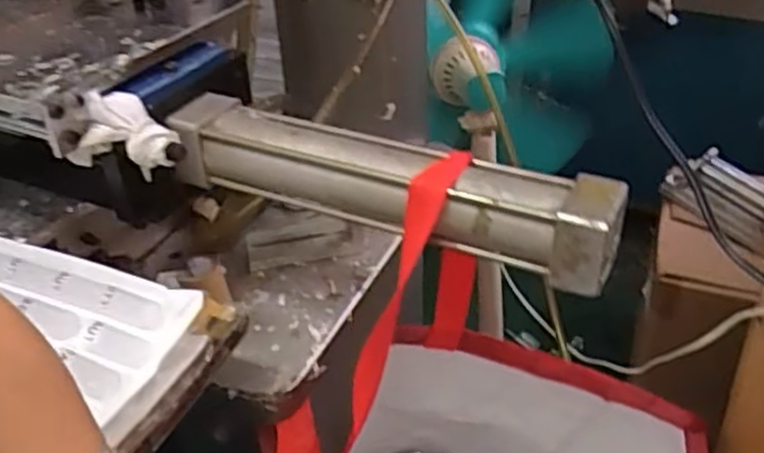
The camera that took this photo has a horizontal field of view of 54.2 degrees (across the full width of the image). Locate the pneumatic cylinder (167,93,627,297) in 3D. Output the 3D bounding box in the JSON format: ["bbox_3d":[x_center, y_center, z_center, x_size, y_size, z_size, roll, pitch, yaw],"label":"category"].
[{"bbox_3d":[-0.003,-0.026,0.466,0.290,0.048,0.051,15,38,23],"label":"pneumatic cylinder"}]

